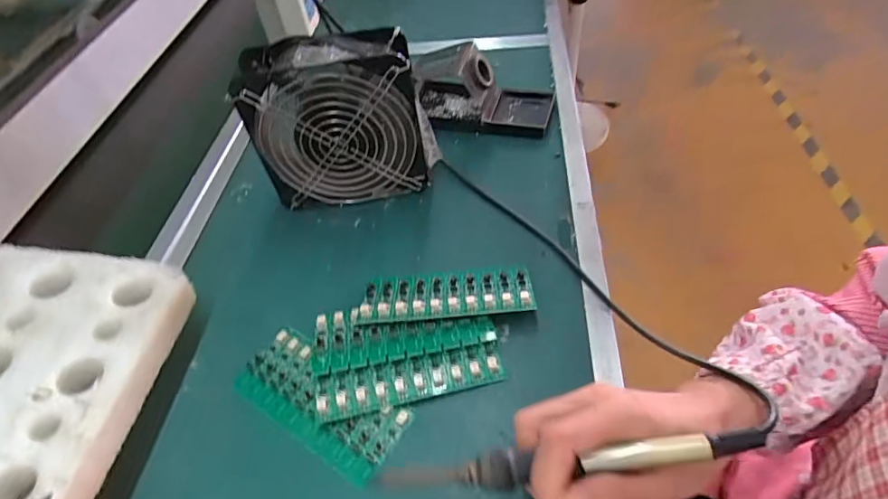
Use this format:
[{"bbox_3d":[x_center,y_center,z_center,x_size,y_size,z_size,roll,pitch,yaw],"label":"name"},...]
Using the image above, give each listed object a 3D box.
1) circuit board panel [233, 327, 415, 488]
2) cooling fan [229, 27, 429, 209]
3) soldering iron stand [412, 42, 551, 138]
[{"bbox_3d":[-0.093,0.109,0.373,0.136,0.006,0.060,26,57,26],"label":"circuit board panel"},{"bbox_3d":[-0.099,-0.117,0.474,0.151,0.157,0.055,-6,49,1],"label":"cooling fan"},{"bbox_3d":[0.038,-0.181,0.569,0.160,0.073,0.074,11,51,15],"label":"soldering iron stand"}]

